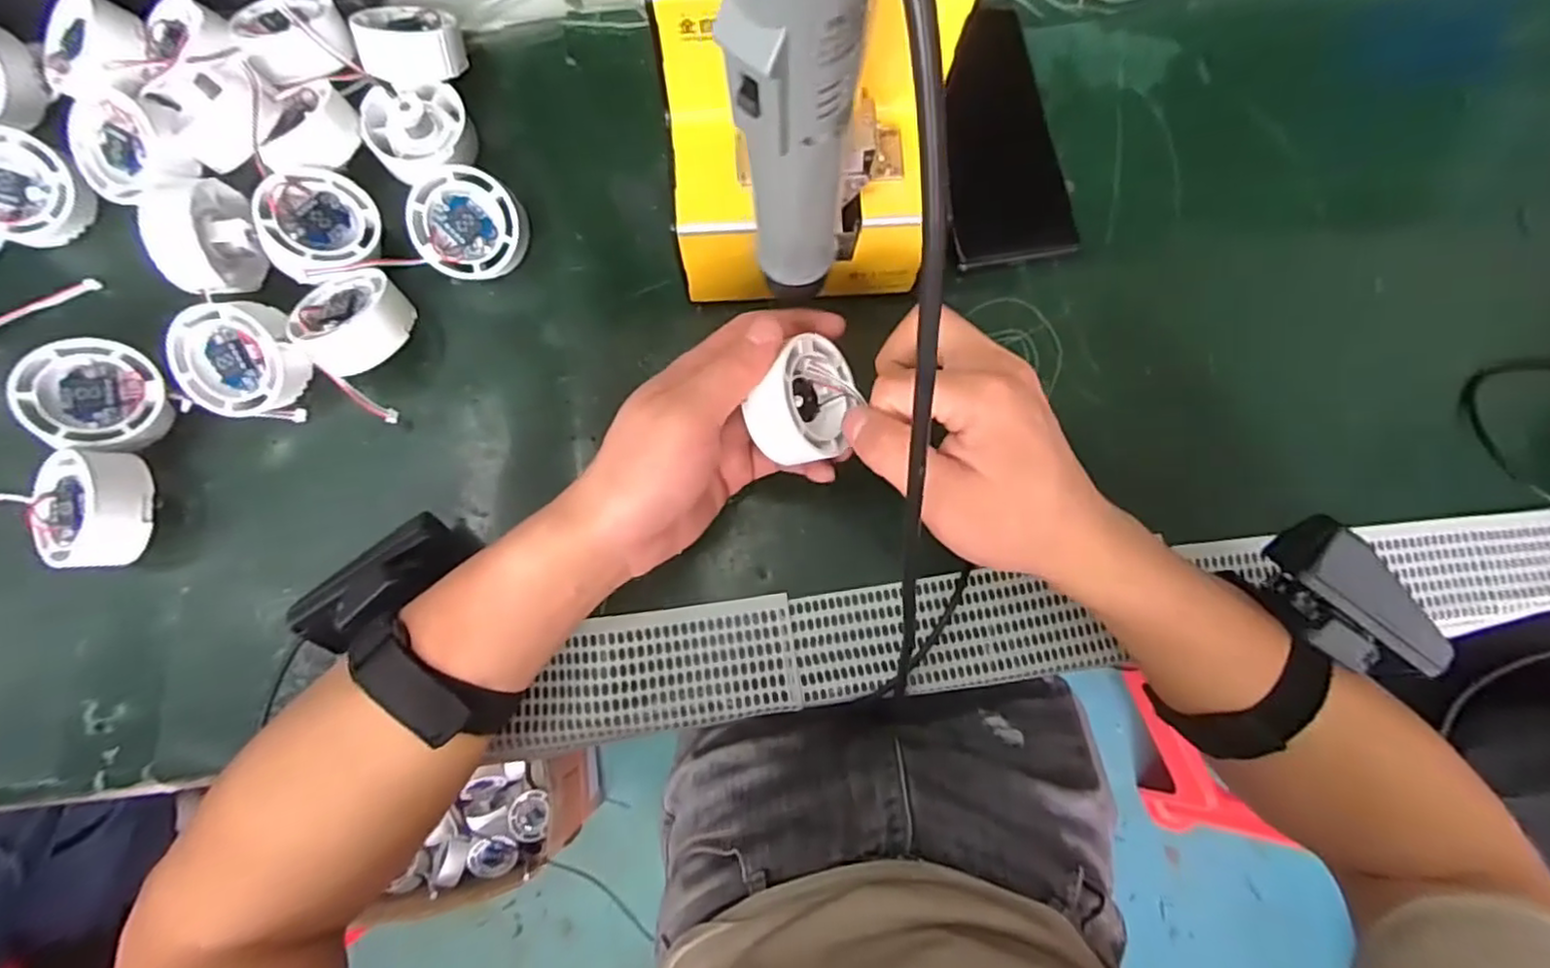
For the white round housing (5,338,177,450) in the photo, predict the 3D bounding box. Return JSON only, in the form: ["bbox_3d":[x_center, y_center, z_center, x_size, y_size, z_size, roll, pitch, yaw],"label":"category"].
[{"bbox_3d":[-0.334,-0.043,0.336,0.056,0.020,0.055,8,74,-29],"label":"white round housing"}]

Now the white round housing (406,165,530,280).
[{"bbox_3d":[-0.163,-0.139,0.367,0.055,0.027,0.055,-4,111,-10],"label":"white round housing"}]

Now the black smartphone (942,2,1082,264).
[{"bbox_3d":[0.128,-0.201,0.395,0.068,0.010,0.147,-8,80,-4],"label":"black smartphone"}]

